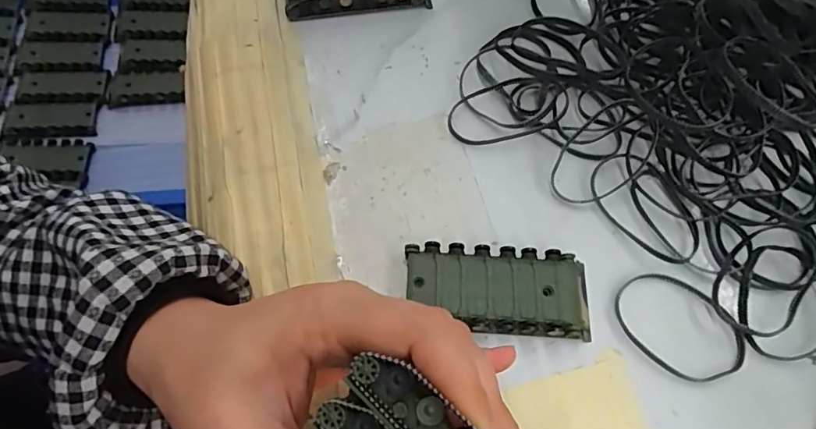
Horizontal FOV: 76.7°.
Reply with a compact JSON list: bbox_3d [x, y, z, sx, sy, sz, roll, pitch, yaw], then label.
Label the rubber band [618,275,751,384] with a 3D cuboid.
[{"bbox_3d":[0.142,0.058,0.269,0.048,0.006,0.066,-39,73,-18],"label":"rubber band"}]

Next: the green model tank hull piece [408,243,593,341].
[{"bbox_3d":[0.047,0.040,0.267,0.096,0.016,0.043,5,65,-1],"label":"green model tank hull piece"}]

